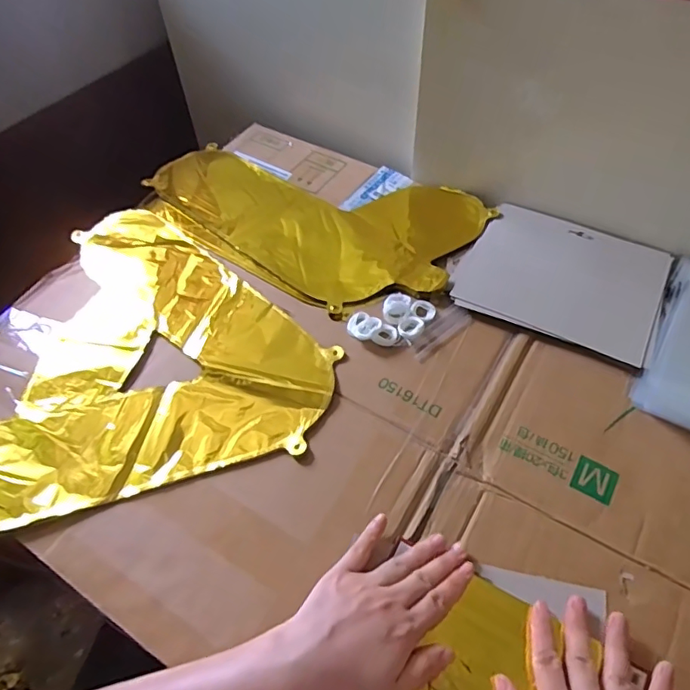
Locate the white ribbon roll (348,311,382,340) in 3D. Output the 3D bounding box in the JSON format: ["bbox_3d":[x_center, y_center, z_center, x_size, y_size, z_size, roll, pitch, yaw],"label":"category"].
[{"bbox_3d":[0.018,-0.019,0.544,0.033,0.010,0.029,32,61,23],"label":"white ribbon roll"}]

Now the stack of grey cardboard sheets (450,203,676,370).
[{"bbox_3d":[0.236,-0.075,0.583,0.196,0.009,0.166,22,58,17],"label":"stack of grey cardboard sheets"}]

